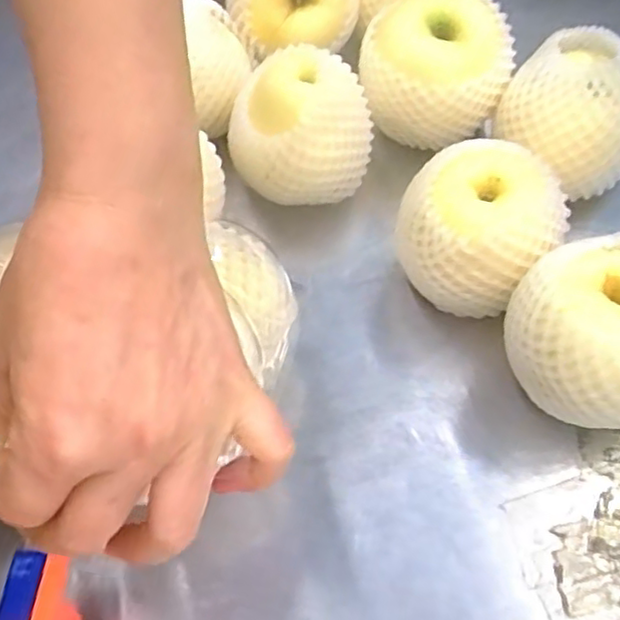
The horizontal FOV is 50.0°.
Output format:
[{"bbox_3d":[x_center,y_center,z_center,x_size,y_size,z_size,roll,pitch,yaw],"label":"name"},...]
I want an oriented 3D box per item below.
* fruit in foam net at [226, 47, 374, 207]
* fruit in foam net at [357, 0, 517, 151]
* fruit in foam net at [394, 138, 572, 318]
[{"bbox_3d":[-0.007,-0.119,0.440,0.087,0.075,0.079,26,64,16],"label":"fruit in foam net"},{"bbox_3d":[0.085,-0.167,0.472,0.100,0.093,0.099,1,60,2],"label":"fruit in foam net"},{"bbox_3d":[0.097,-0.046,0.401,0.084,0.088,0.089,-35,65,-17],"label":"fruit in foam net"}]

